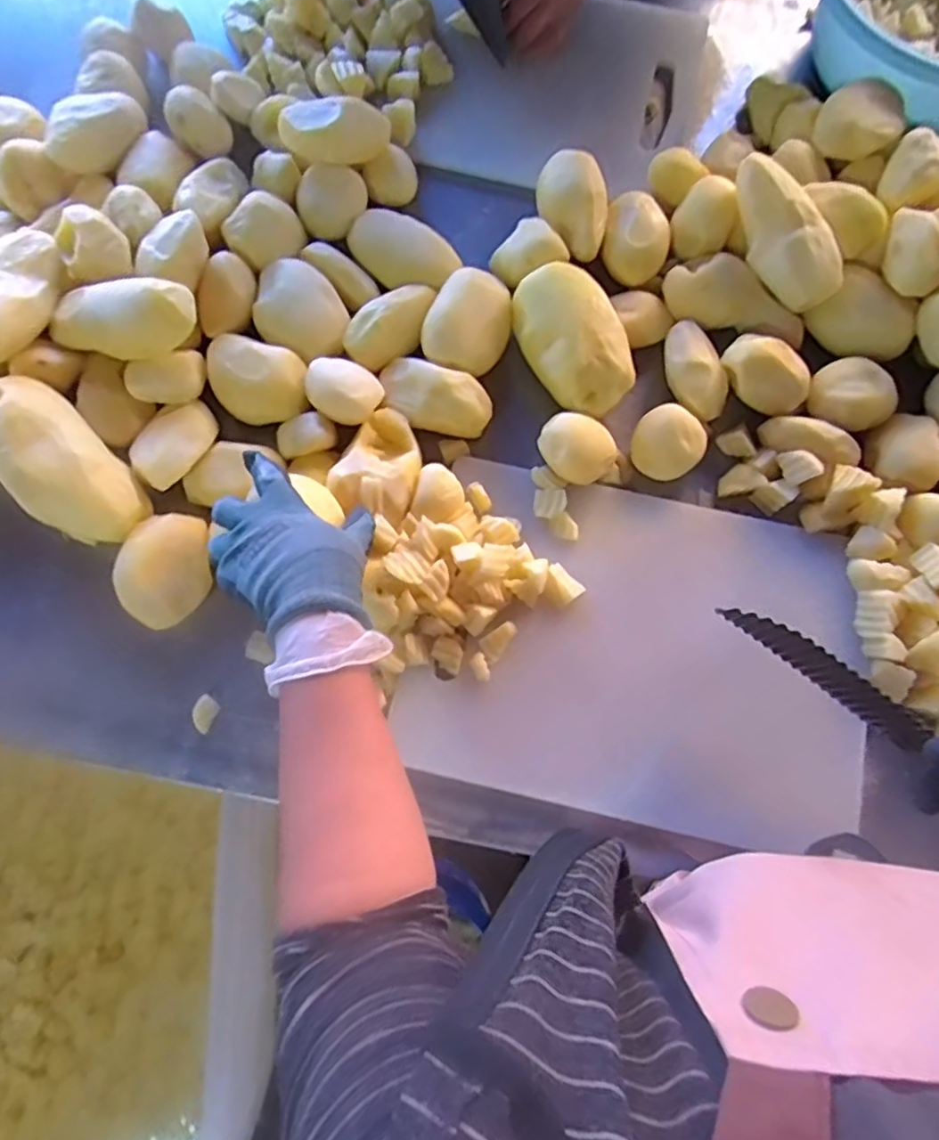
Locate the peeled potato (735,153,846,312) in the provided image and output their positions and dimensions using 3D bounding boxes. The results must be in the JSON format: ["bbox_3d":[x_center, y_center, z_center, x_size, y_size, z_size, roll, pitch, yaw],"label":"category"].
[{"bbox_3d":[0.263,-0.283,0.542,0.044,0.048,0.132,-33,96,-9],"label":"peeled potato"}]

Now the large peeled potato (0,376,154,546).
[{"bbox_3d":[-0.311,-0.079,0.494,0.073,0.060,0.134,-44,103,-21],"label":"large peeled potato"}]

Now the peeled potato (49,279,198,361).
[{"bbox_3d":[-0.272,-0.200,0.511,0.124,0.057,0.042,8,31,7],"label":"peeled potato"}]

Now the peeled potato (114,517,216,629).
[{"bbox_3d":[-0.230,0.003,0.502,0.063,0.050,0.080,-10,75,-4],"label":"peeled potato"}]

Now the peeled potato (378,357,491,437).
[{"bbox_3d":[-0.029,-0.143,0.542,0.095,0.037,0.046,19,75,4],"label":"peeled potato"}]

